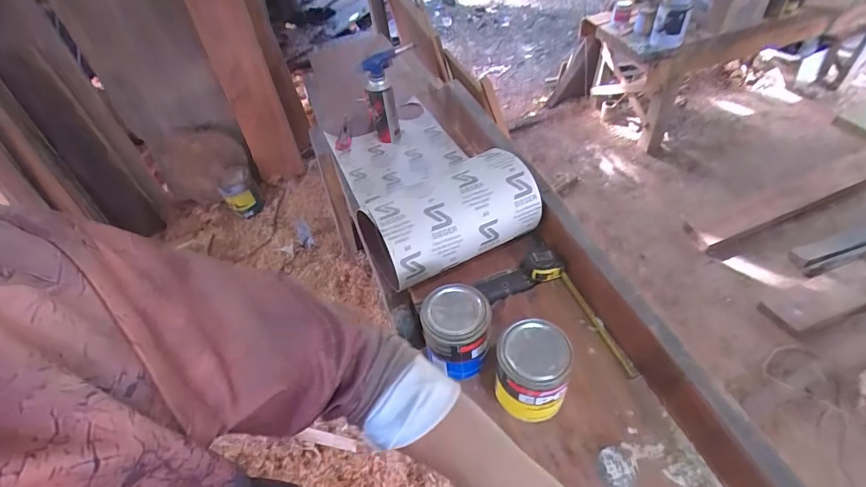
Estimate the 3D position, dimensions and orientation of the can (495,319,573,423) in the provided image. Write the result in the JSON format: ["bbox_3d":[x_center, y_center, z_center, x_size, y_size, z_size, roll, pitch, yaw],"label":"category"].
[{"bbox_3d":[0.140,0.185,0.611,0.094,0.123,0.091,-3,42,3],"label":"can"}]

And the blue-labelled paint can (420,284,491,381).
[{"bbox_3d":[0.036,0.137,0.655,0.100,0.107,0.097,-4,50,5],"label":"blue-labelled paint can"}]

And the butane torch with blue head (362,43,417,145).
[{"bbox_3d":[-0.104,-0.375,1.089,0.130,0.219,0.098,-9,49,1],"label":"butane torch with blue head"}]

